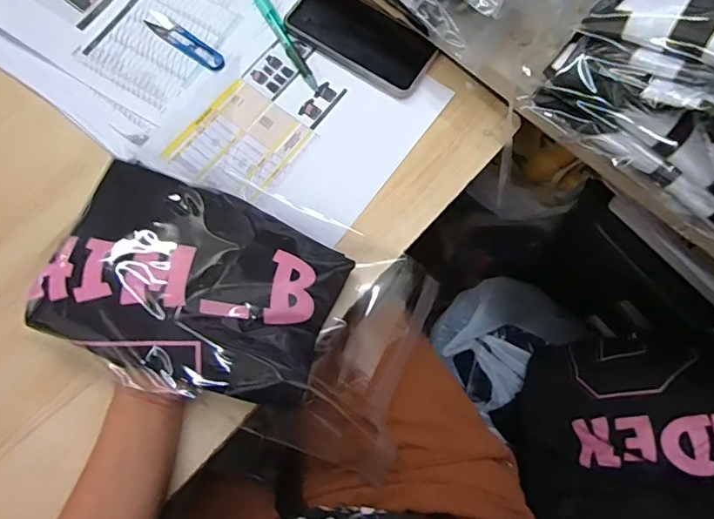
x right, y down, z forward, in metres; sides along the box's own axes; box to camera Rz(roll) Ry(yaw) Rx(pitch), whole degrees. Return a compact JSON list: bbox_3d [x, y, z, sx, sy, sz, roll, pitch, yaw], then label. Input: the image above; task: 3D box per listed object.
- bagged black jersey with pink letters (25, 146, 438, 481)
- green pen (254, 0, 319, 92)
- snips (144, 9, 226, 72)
[{"bbox_3d":[-0.098,0.036,0.471,0.332,0.064,0.203,27,63,-10],"label":"bagged black jersey with pink letters"},{"bbox_3d":[-0.080,-0.247,0.564,0.016,0.018,0.136,-29,74,-11],"label":"green pen"},{"bbox_3d":[-0.190,-0.240,0.555,0.109,0.006,0.026,35,74,10],"label":"snips"}]

